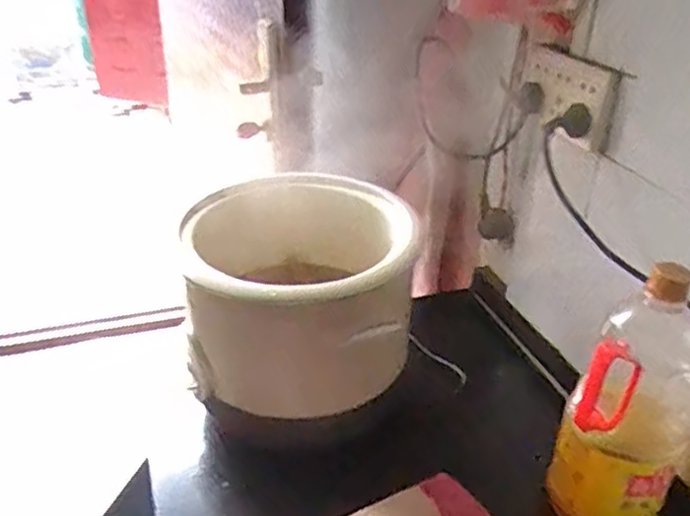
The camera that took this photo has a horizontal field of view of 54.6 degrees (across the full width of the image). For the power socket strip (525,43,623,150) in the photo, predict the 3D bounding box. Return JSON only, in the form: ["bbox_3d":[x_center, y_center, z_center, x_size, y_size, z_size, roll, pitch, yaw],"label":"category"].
[{"bbox_3d":[0.256,-0.198,0.801,0.027,0.083,0.156,-11,33,-19],"label":"power socket strip"}]

